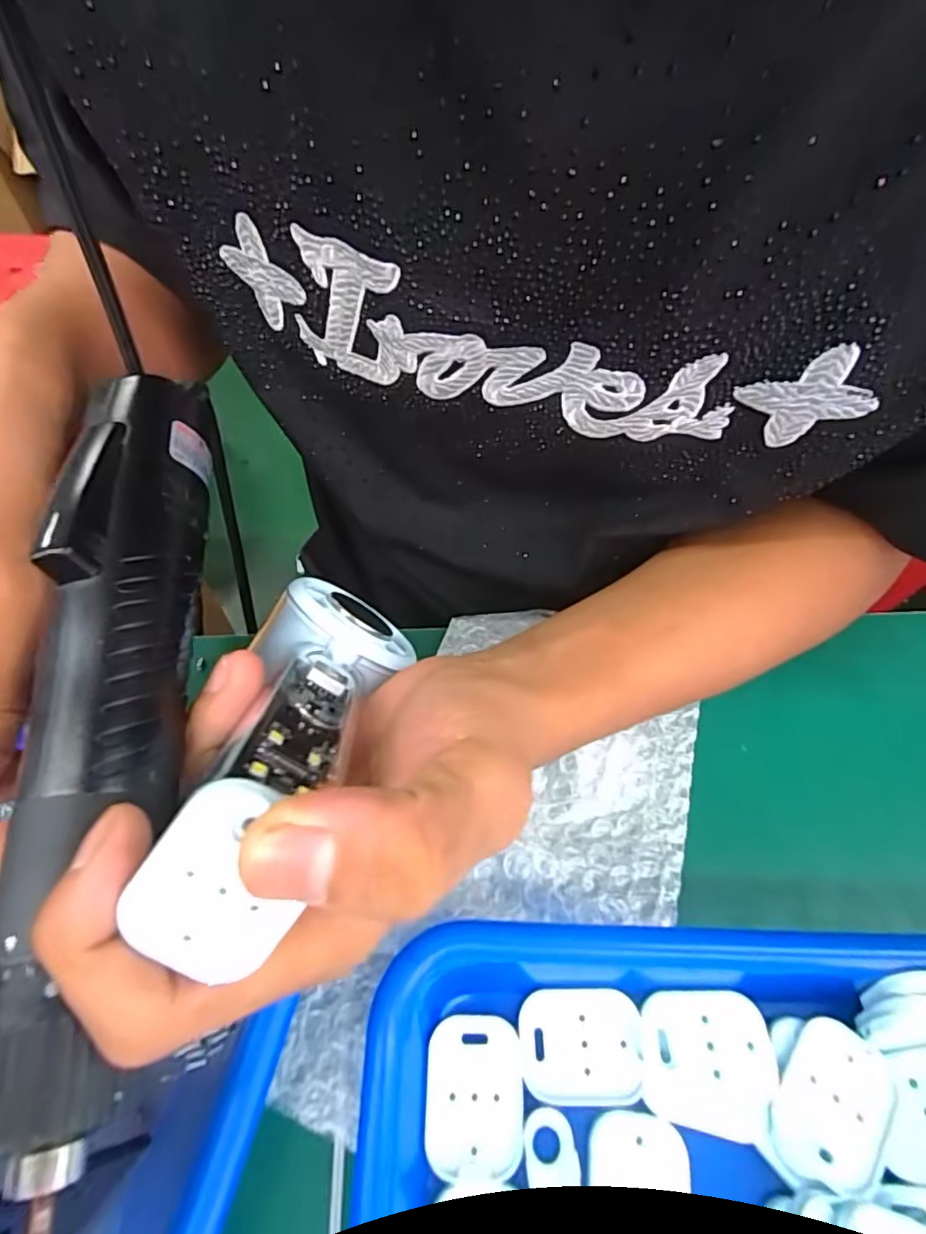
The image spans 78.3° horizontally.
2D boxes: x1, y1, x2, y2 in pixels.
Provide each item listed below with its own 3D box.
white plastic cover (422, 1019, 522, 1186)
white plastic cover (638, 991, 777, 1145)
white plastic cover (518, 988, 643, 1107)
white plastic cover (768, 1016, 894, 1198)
[{"bbox_3d":[0.003,0.148,0.176,0.030,0.004,0.039,1,56,-1],"label":"white plastic cover"},{"bbox_3d":[0.076,0.139,0.179,0.039,0.004,0.036,6,56,2],"label":"white plastic cover"},{"bbox_3d":[0.038,0.138,0.183,0.038,0.004,0.030,1,56,-1],"label":"white plastic cover"},{"bbox_3d":[0.112,0.148,0.173,0.028,0.009,0.040,33,62,19],"label":"white plastic cover"}]

